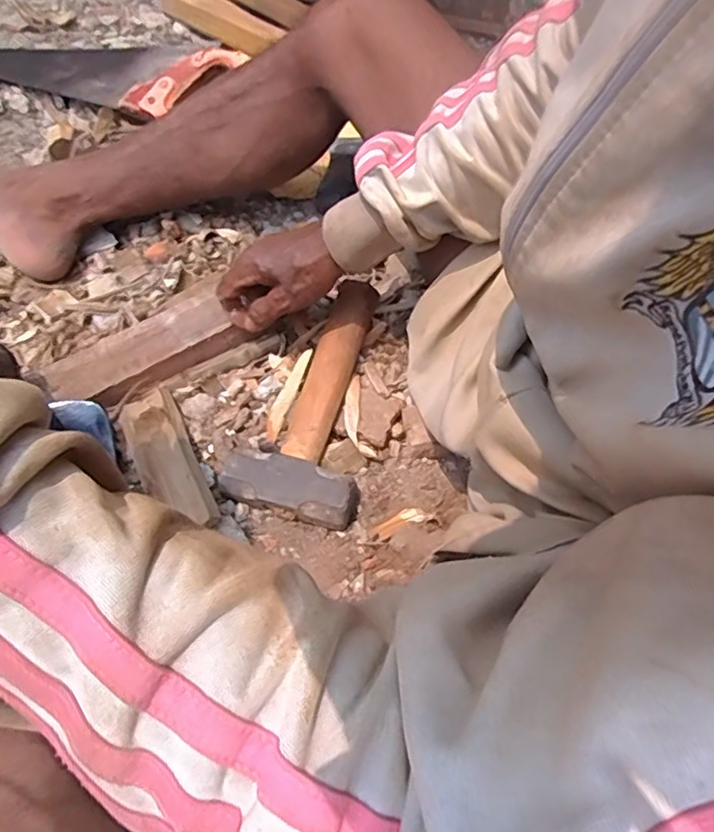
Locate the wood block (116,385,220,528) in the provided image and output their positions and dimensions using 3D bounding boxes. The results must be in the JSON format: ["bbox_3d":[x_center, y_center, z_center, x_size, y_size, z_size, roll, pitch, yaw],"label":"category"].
[{"bbox_3d":[-0.166,0.033,0.501,0.049,0.029,0.138,-23,64,-15],"label":"wood block"}]

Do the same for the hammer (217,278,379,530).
[{"bbox_3d":[-0.025,-0.021,0.538,0.109,0.040,0.242,17,61,6],"label":"hammer"}]

